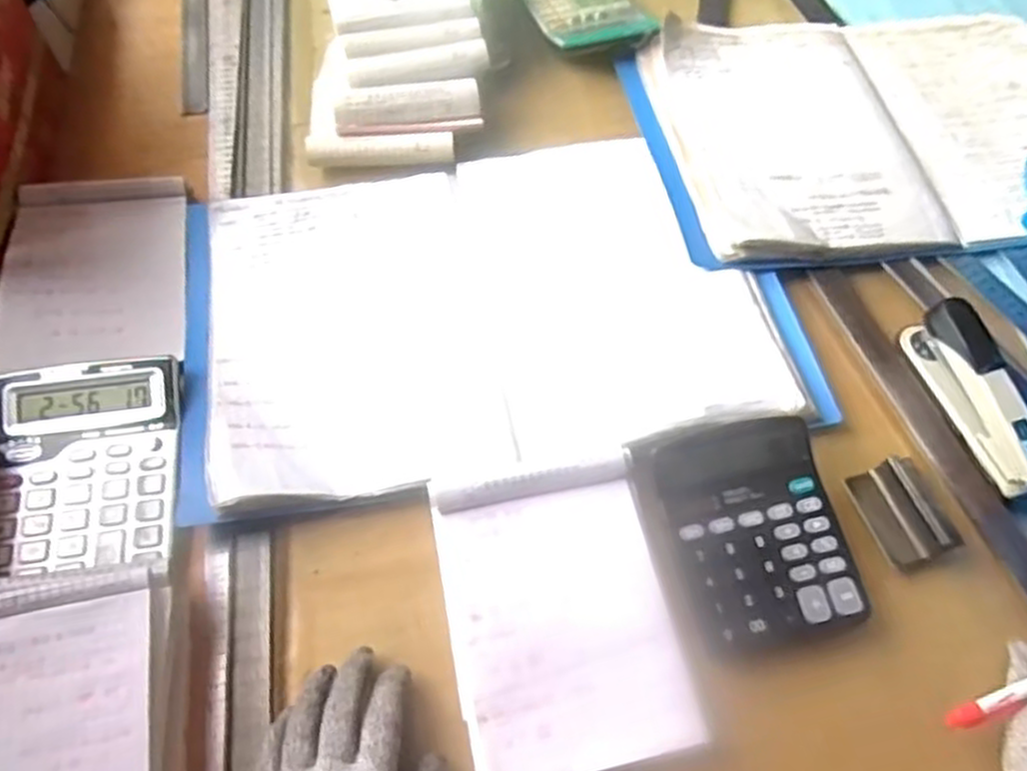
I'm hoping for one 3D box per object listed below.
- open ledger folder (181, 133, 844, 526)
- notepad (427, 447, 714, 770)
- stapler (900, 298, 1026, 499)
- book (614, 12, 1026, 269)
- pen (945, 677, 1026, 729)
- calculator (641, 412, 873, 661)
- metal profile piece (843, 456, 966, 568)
[{"bbox_3d":[-0.020,-0.069,0.626,0.483,0.035,0.318,-9,60,-5],"label":"open ledger folder"},{"bbox_3d":[0.030,0.147,0.492,0.140,0.029,0.188,-11,60,-6],"label":"notepad"},{"bbox_3d":[0.341,0.007,0.556,0.029,0.054,0.143,-15,61,-8],"label":"stapler"},{"bbox_3d":[0.362,-0.256,0.736,0.480,0.053,0.324,-9,60,-4],"label":"book"},{"bbox_3d":[0.330,0.180,0.465,0.135,0.017,0.013,-24,62,1],"label":"pen"},{"bbox_3d":[0.161,0.097,0.507,0.116,0.033,0.142,-13,60,-7],"label":"calculator"},{"bbox_3d":[0.277,0.082,0.526,0.057,0.027,0.069,-16,61,-8],"label":"metal profile piece"}]

